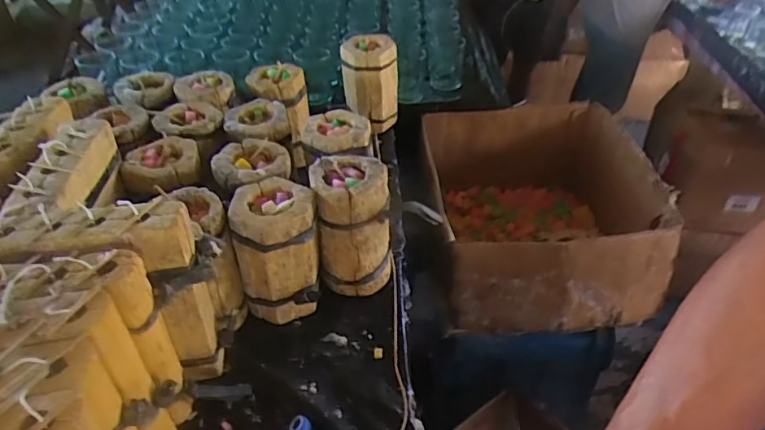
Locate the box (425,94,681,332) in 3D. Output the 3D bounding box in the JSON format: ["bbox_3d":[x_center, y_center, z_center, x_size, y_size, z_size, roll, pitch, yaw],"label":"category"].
[{"bbox_3d":[0.279,0.009,1.004,0.363,0.230,0.424,-2,40,-3],"label":"box"}]

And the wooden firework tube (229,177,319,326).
[{"bbox_3d":[-0.121,0.041,0.632,0.089,0.149,0.094,-1,40,-2],"label":"wooden firework tube"}]

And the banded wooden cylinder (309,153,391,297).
[{"bbox_3d":[-0.037,0.014,0.662,0.092,0.158,0.087,-3,40,-4],"label":"banded wooden cylinder"}]

